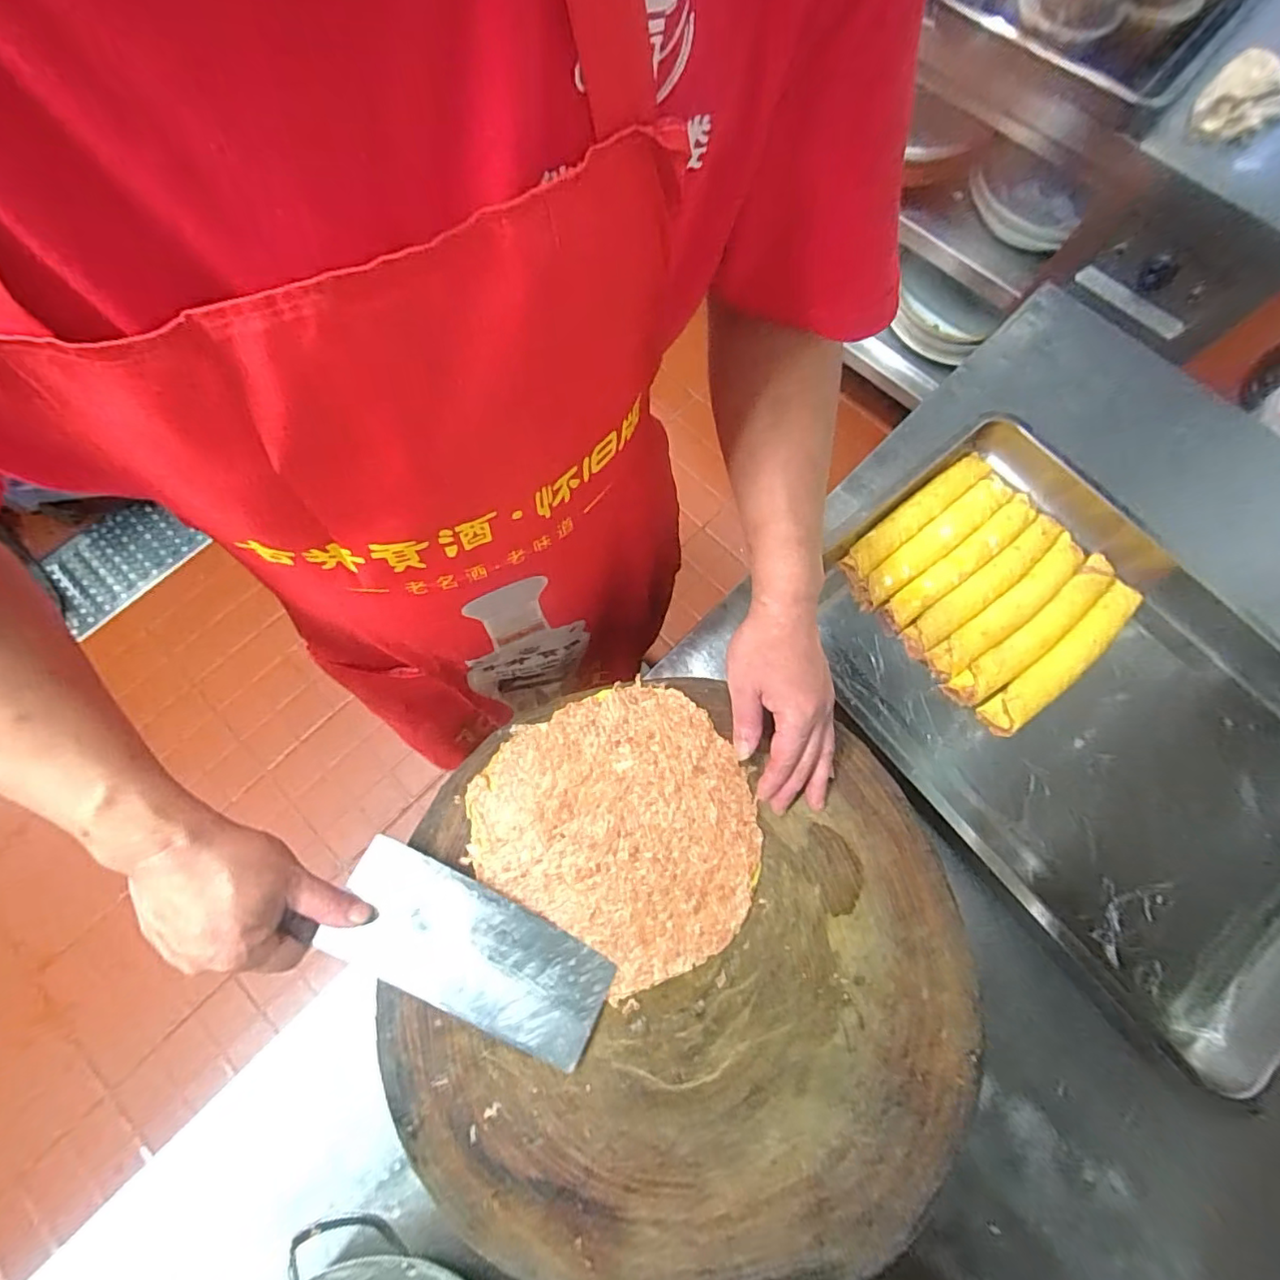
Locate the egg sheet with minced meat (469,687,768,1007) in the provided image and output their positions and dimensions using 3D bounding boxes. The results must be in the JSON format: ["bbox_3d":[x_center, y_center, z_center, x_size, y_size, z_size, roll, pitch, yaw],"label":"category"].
[{"bbox_3d":[-0.016,0.153,0.454,0.212,0.006,0.213,-22,76,-7],"label":"egg sheet with minced meat"}]

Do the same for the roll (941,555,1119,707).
[{"bbox_3d":[0.421,-0.013,0.602,0.237,0.030,0.035,-37,78,-11],"label":"roll"}]

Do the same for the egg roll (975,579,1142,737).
[{"bbox_3d":[0.445,0.018,0.597,0.220,0.032,0.042,-39,79,-11],"label":"egg roll"}]

